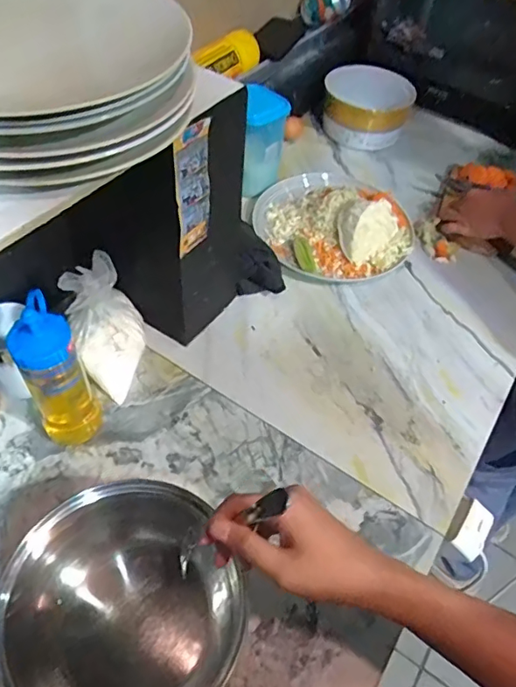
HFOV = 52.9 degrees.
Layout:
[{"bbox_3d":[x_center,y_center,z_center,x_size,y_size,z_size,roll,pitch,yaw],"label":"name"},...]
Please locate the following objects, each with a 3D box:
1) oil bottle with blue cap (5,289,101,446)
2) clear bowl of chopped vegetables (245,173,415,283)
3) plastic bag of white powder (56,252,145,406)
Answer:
[{"bbox_3d":[-0.211,0.043,0.552,0.061,0.208,0.062,-19,56,-19],"label":"oil bottle with blue cap"},{"bbox_3d":[0.128,-0.222,0.859,0.255,0.095,0.251,3,52,-3],"label":"clear bowl of chopped vegetables"},{"bbox_3d":[-0.181,-0.018,0.629,0.082,0.166,0.102,-13,55,-15],"label":"plastic bag of white powder"}]

